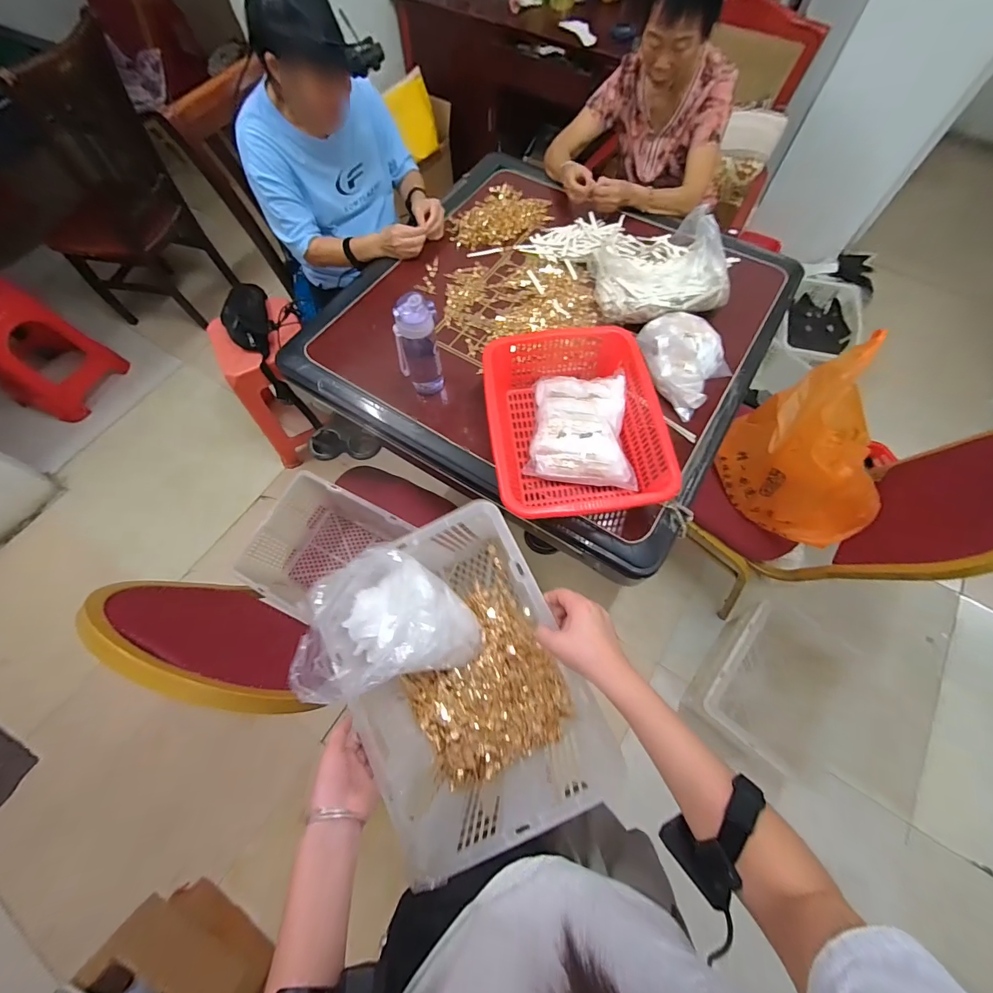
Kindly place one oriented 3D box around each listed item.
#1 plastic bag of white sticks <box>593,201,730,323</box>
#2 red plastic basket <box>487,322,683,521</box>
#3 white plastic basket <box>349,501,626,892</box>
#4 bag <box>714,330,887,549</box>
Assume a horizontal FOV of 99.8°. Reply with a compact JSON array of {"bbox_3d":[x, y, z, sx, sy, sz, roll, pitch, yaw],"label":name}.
[{"bbox_3d":[0.382,-0.544,0.980,0.287,0.154,0.280,-12,66,-4],"label":"plastic bag of white sticks"},{"bbox_3d":[0.141,-0.142,0.820,0.304,0.125,0.406,-6,66,-2],"label":"red plastic basket"},{"bbox_3d":[-0.053,0.270,0.621,0.265,0.155,0.385,-24,68,-9],"label":"white plastic basket"},{"bbox_3d":[0.754,-0.095,1.027,0.205,0.361,0.396,-13,66,-5],"label":"bag"}]

